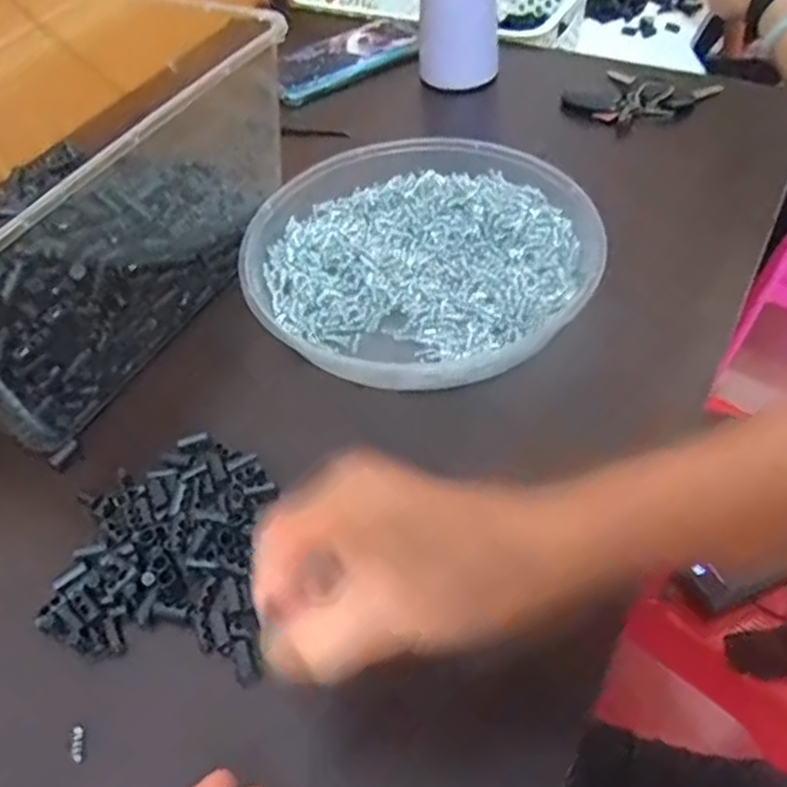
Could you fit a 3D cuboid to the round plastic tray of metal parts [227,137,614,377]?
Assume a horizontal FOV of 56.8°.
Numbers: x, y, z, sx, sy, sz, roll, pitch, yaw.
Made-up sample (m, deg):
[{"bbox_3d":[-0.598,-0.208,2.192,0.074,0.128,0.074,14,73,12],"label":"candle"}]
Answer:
[{"bbox_3d":[0.015,-0.100,0.498,0.228,0.029,0.209,-3,51,3],"label":"round plastic tray of metal parts"}]

